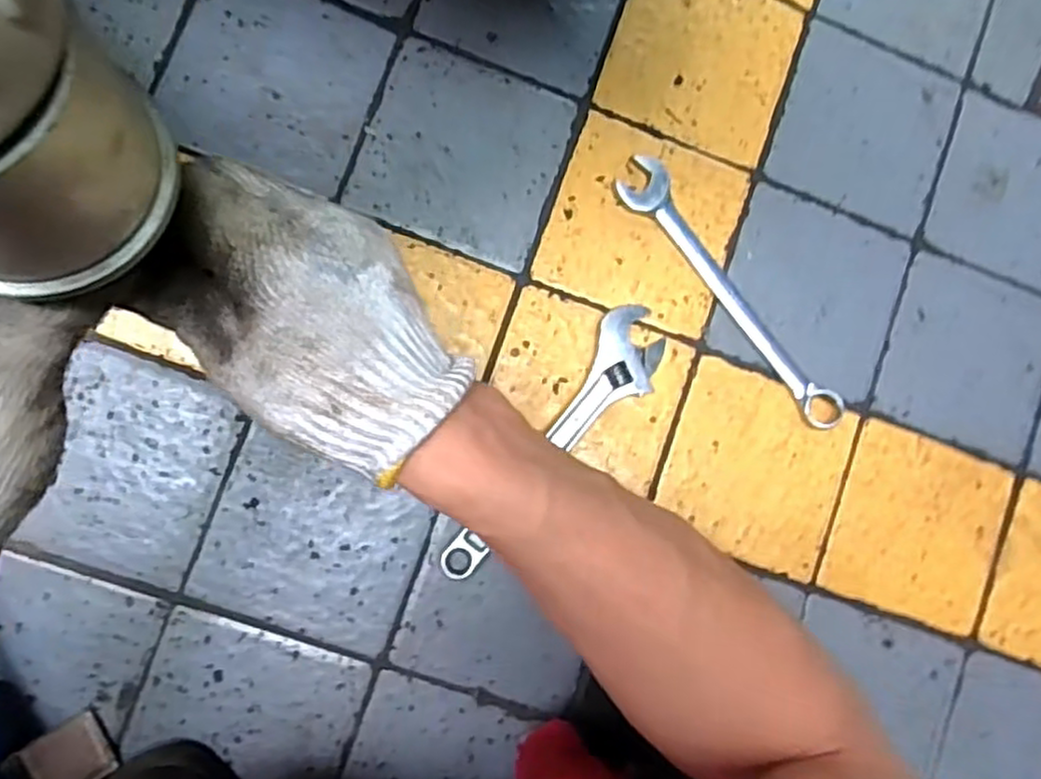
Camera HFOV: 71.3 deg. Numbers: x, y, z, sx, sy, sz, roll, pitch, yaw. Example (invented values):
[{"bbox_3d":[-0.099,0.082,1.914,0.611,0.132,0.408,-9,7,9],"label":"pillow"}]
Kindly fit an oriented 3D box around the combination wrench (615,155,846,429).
[{"bbox_3d":[0.172,-0.077,0.590,0.040,0.014,0.266,-39,93,-8],"label":"combination wrench"}]

